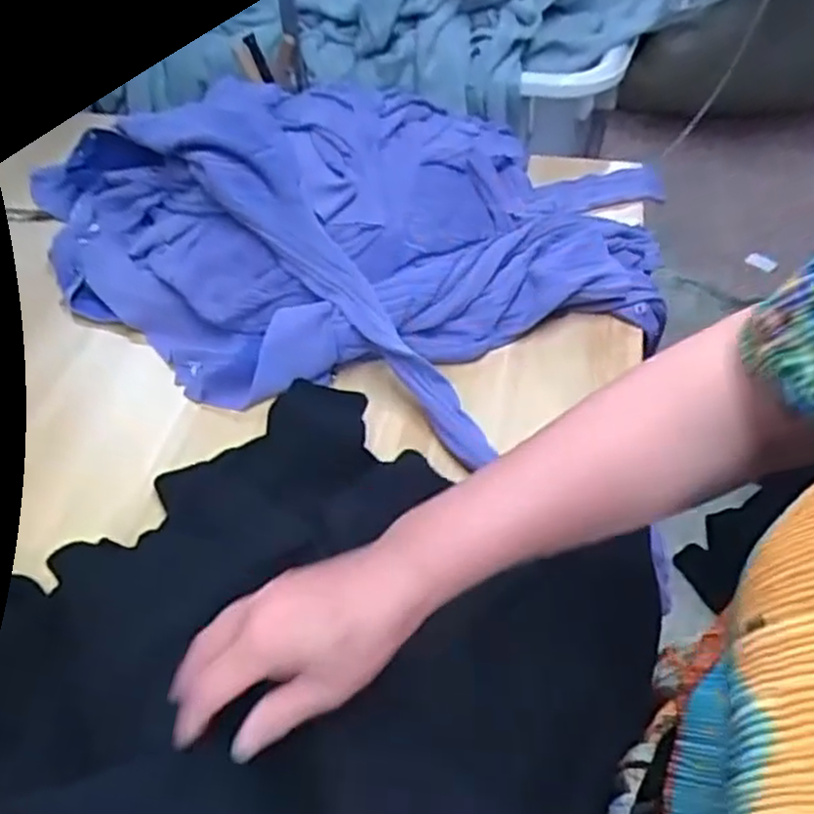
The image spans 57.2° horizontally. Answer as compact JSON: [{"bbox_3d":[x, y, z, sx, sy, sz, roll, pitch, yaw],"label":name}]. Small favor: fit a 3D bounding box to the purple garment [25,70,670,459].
[{"bbox_3d":[-0.048,-0.228,0.867,0.639,0.135,0.526,18,50,17],"label":"purple garment"}]

